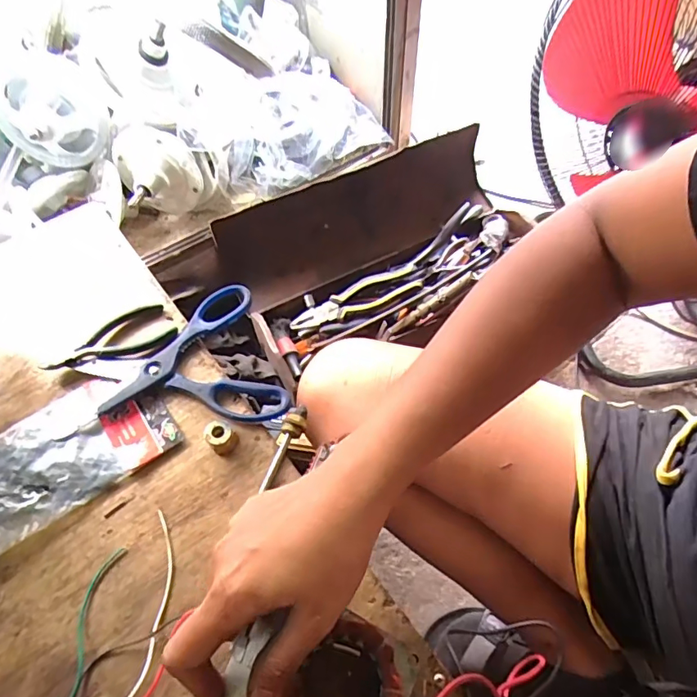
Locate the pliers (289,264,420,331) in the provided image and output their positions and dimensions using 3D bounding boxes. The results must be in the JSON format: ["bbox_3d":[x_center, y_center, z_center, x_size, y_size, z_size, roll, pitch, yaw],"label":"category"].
[{"bbox_3d":[0.010,-0.072,0.731,0.196,0.014,0.050,-20,67,-3],"label":"pliers"}]

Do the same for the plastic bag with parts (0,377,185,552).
[{"bbox_3d":[-0.234,0.085,0.399,0.171,0.013,0.099,-34,63,-19],"label":"plastic bag with parts"}]

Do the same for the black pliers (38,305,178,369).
[{"bbox_3d":[-0.219,-0.010,0.456,0.111,0.014,0.055,-19,59,-10],"label":"black pliers"}]

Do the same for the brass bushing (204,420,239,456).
[{"bbox_3d":[-0.104,0.072,0.402,0.025,0.020,0.022,38,66,22],"label":"brass bushing"}]

